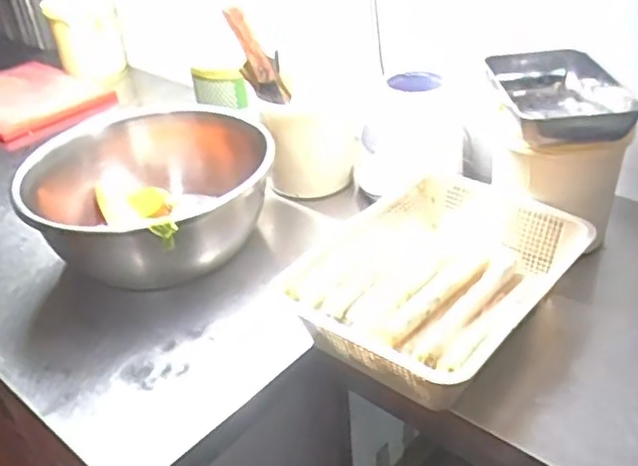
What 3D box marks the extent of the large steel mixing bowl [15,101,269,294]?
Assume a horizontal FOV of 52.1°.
[{"bbox_3d":[-0.259,-0.051,1.026,0.374,0.170,0.357,-4,33,2],"label":"large steel mixing bowl"}]

